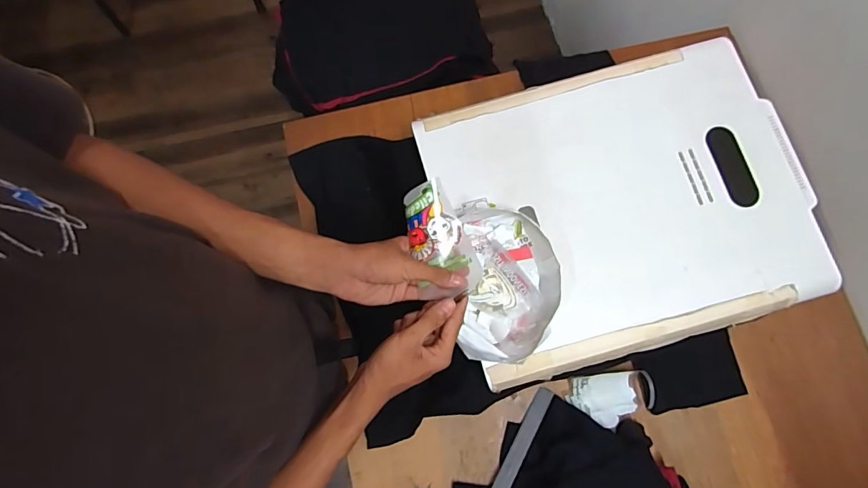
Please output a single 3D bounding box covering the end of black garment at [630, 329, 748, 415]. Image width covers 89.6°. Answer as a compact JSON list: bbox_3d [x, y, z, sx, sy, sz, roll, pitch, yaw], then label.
[{"bbox_3d":[0.421,0.214,0.718,0.168,0.018,0.107,-14,80,-3],"label":"end of black garment"}]

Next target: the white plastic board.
[{"bbox_3d":[0.268,-0.060,0.617,0.496,0.030,0.405,-16,80,-3],"label":"white plastic board"}]

